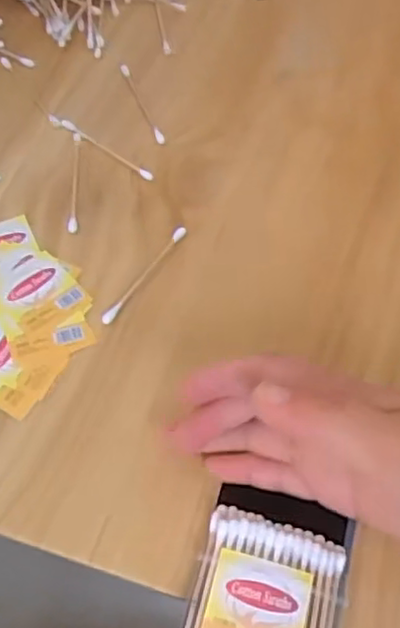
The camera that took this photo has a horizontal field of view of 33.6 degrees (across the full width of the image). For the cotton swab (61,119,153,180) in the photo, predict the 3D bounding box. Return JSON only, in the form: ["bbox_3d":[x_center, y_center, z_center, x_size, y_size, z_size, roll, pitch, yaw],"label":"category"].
[{"bbox_3d":[-0.056,-0.099,0.396,0.071,0.004,0.007,37,63,17],"label":"cotton swab"}]

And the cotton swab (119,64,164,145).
[{"bbox_3d":[-0.037,-0.135,0.417,0.005,0.004,0.074,-17,61,-14],"label":"cotton swab"}]

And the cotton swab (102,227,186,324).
[{"bbox_3d":[-0.029,-0.023,0.353,0.006,0.004,0.071,32,61,15],"label":"cotton swab"}]

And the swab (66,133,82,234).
[{"bbox_3d":[-0.073,-0.078,0.383,0.006,0.004,0.073,-1,59,-5],"label":"swab"}]

